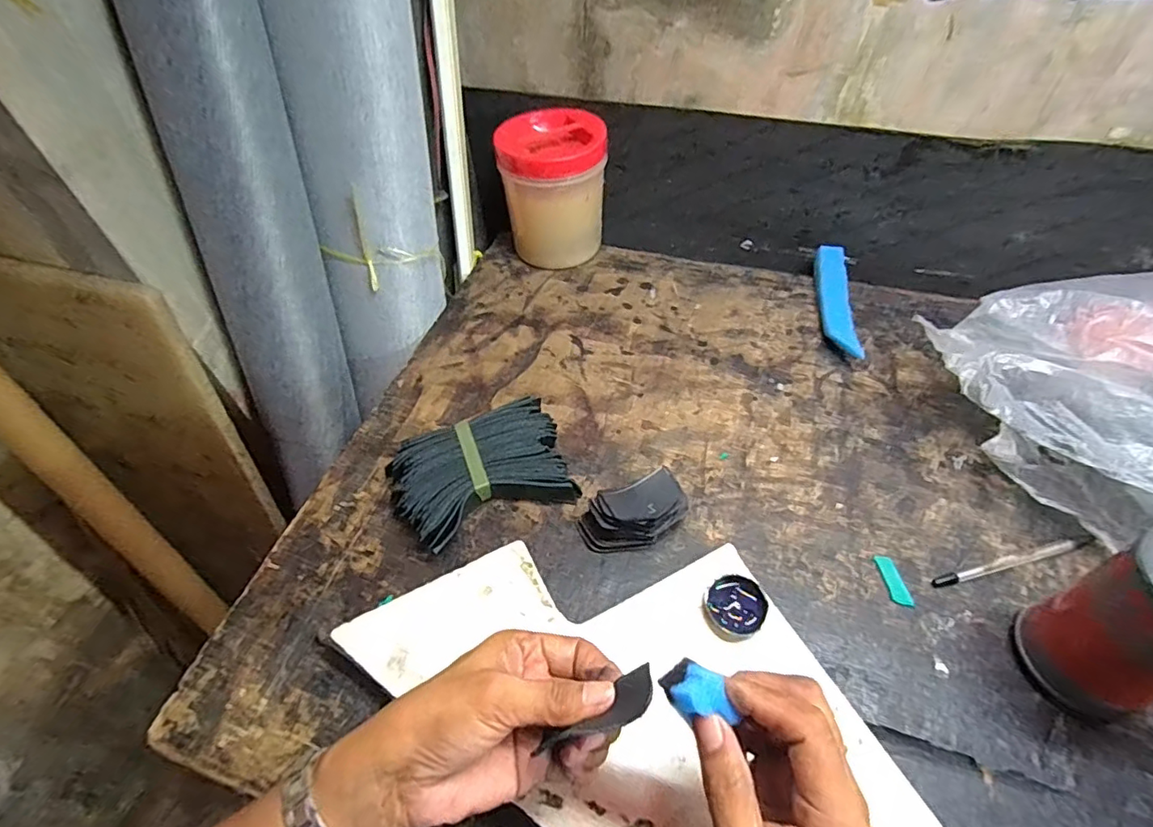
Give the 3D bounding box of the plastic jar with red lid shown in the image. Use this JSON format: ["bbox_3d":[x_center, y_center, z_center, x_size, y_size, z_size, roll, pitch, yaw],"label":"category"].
[{"bbox_3d":[-0.026,-0.259,0.650,0.118,0.144,0.102,-3,51,1],"label":"plastic jar with red lid"}]

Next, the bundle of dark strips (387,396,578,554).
[{"bbox_3d":[-0.080,0.050,0.470,0.142,0.032,0.102,-22,53,-15],"label":"bundle of dark strips"}]

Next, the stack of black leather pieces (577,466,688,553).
[{"bbox_3d":[0.043,0.079,0.434,0.078,0.044,0.039,-12,51,-7],"label":"stack of black leather pieces"}]

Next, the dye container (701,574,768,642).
[{"bbox_3d":[0.107,0.131,0.375,0.040,0.014,0.041,-1,51,2],"label":"dye container"}]

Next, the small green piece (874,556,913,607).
[{"bbox_3d":[0.237,0.125,0.413,0.013,0.004,0.039,-5,51,-1],"label":"small green piece"}]

